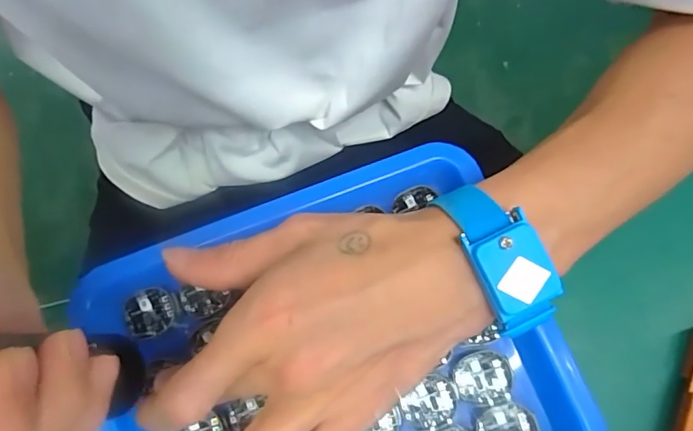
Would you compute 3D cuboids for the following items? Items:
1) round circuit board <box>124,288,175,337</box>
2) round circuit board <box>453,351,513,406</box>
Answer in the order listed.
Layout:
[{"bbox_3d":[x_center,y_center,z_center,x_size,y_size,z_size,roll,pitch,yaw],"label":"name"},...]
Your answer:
[{"bbox_3d":[-0.099,0.049,0.255,0.023,0.004,0.023,0,74,1],"label":"round circuit board"},{"bbox_3d":[0.066,0.079,0.246,0.027,0.004,0.024,-8,74,-2],"label":"round circuit board"}]

